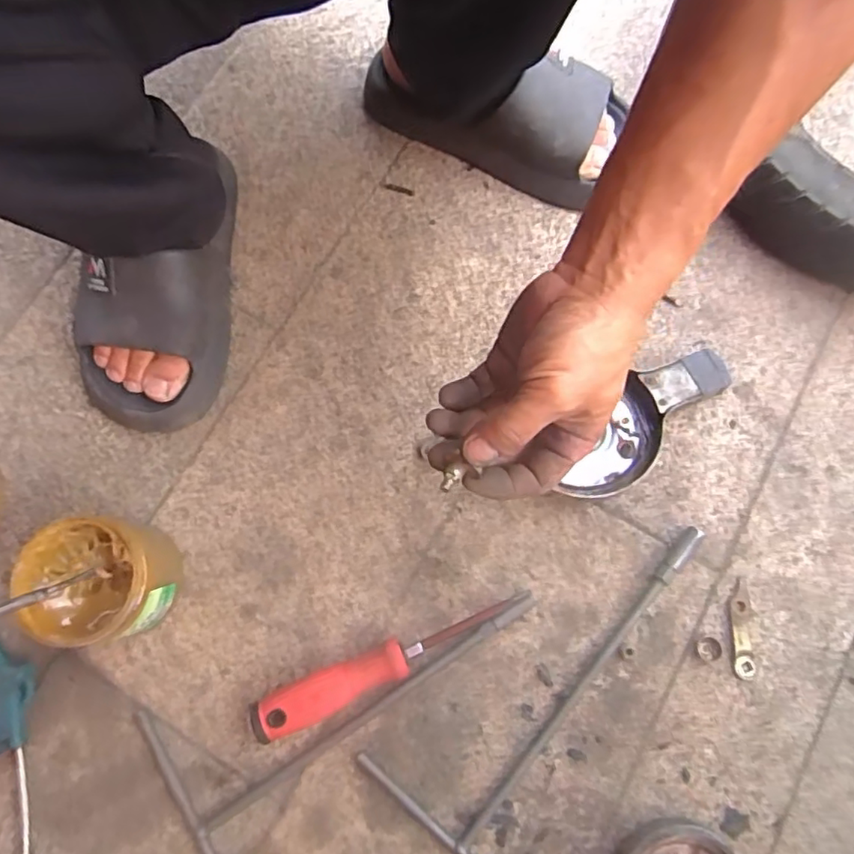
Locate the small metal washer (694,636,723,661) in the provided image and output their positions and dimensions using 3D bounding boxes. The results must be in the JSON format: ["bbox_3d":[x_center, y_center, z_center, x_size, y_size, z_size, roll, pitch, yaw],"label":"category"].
[{"bbox_3d":[0.204,0.161,0.431,0.017,0.004,0.016,0,75,1],"label":"small metal washer"}]

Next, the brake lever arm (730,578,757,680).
[{"bbox_3d":[0.231,0.148,0.436,0.015,0.004,0.068,3,75,1],"label":"brake lever arm"}]

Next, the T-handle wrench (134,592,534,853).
[{"bbox_3d":[-0.043,0.204,0.423,0.281,0.017,0.167,-32,77,-8],"label":"T-handle wrench"}]

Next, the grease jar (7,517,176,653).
[{"bbox_3d":[-0.226,0.108,0.420,0.082,0.069,0.081,0,75,1],"label":"grease jar"}]

